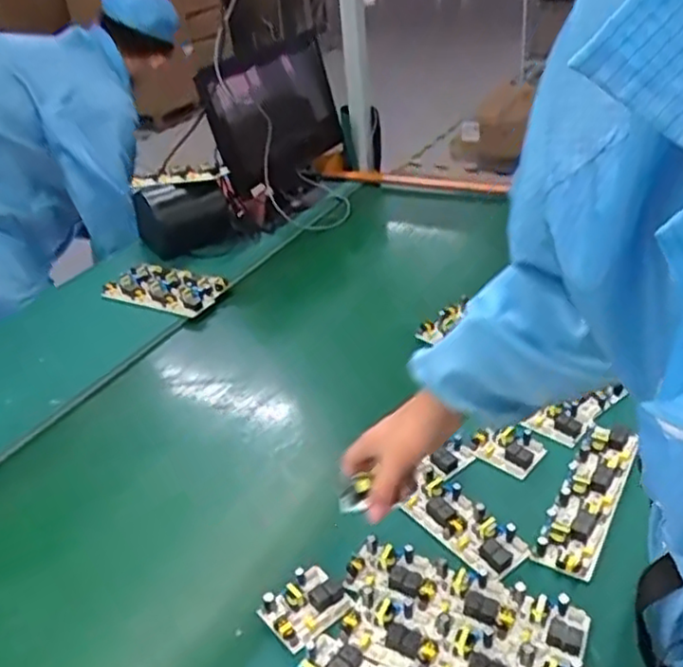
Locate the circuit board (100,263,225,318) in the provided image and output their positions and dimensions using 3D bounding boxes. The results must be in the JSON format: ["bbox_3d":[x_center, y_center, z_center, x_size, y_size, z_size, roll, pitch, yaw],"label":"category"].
[{"bbox_3d":[-0.347,-0.086,1.343,0.232,0.033,0.116,14,38,28],"label":"circuit board"}]

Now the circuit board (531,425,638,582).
[{"bbox_3d":[0.286,0.183,0.798,0.063,0.019,0.230,15,38,30],"label":"circuit board"}]

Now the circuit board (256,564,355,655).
[{"bbox_3d":[-0.038,0.268,0.696,0.081,0.023,0.064,-27,38,-29],"label":"circuit board"}]

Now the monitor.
[{"bbox_3d":[-0.137,-0.499,1.568,0.081,0.279,0.482,-10,24,28],"label":"monitor"}]

